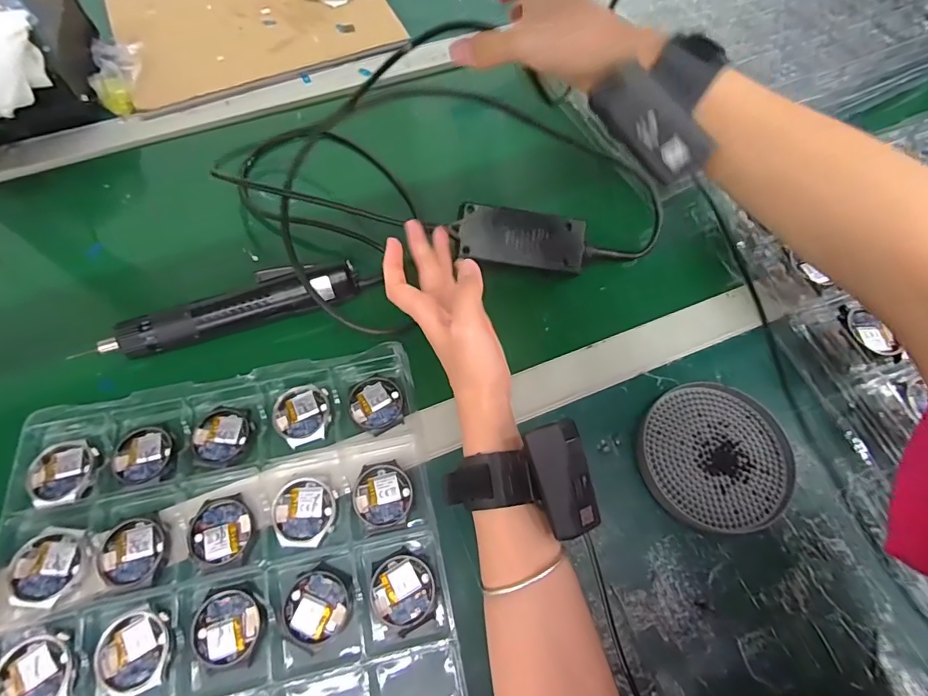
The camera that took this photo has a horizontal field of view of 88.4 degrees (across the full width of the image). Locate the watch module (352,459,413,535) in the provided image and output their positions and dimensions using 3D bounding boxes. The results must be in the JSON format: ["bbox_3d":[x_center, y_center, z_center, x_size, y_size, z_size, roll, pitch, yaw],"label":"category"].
[{"bbox_3d":[-0.061,0.111,0.360,0.042,0.006,0.049,-13,65,-7],"label":"watch module"}]

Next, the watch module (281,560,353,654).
[{"bbox_3d":[-0.101,0.177,0.328,0.050,0.008,0.043,-39,71,-18],"label":"watch module"}]

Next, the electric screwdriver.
[{"bbox_3d":[-0.200,-0.035,0.411,0.214,0.029,0.035,-16,65,-9],"label":"electric screwdriver"}]

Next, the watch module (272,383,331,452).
[{"bbox_3d":[-0.132,0.055,0.389,0.045,0.005,0.048,-14,65,-8],"label":"watch module"}]

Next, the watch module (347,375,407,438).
[{"bbox_3d":[-0.072,0.046,0.394,0.043,0.006,0.049,-28,68,-14],"label":"watch module"}]

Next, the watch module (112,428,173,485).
[{"bbox_3d":[-0.254,0.083,0.378,0.041,0.008,0.046,-29,68,-14],"label":"watch module"}]

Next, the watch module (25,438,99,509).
[{"bbox_3d":[-0.305,0.094,0.364,0.046,0.006,0.050,-17,65,-9],"label":"watch module"}]

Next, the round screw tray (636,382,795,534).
[{"bbox_3d":[0.198,0.084,0.378,0.114,0.016,0.112,0,64,-1],"label":"round screw tray"}]

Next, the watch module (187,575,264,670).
[{"bbox_3d":[-0.159,0.187,0.322,0.047,0.007,0.049,-18,66,-10],"label":"watch module"}]

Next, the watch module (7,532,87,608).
[{"bbox_3d":[-0.289,0.153,0.331,0.043,0.009,0.046,1,64,-1],"label":"watch module"}]

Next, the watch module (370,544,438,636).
[{"bbox_3d":[-0.042,0.169,0.333,0.044,0.006,0.050,-26,67,-13],"label":"watch module"}]

